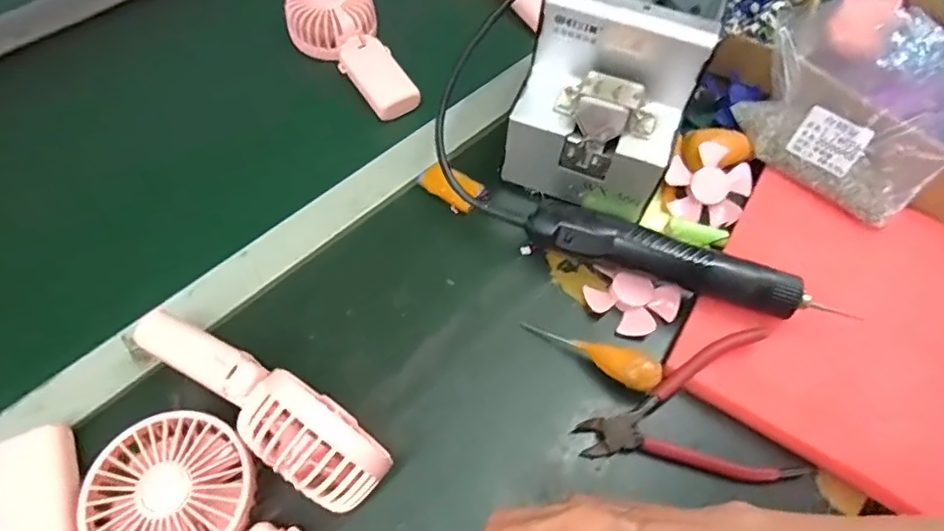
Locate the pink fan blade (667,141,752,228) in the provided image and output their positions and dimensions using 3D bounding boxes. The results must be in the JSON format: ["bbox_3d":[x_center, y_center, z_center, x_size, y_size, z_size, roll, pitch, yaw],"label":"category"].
[{"bbox_3d":[0.205,-0.068,0.487,0.072,0.011,0.070,0,88,3],"label":"pink fan blade"}]

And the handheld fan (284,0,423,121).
[{"bbox_3d":[-0.117,-0.213,0.547,0.083,0.043,0.169,-24,64,-15],"label":"handheld fan"}]

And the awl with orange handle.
[{"bbox_3d":[0.087,0.062,0.411,0.101,0.017,0.021,21,60,32],"label":"awl with orange handle"}]

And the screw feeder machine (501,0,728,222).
[{"bbox_3d":[0.116,-0.157,0.468,0.124,0.155,0.173,19,61,9],"label":"screw feeder machine"}]

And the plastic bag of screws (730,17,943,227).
[{"bbox_3d":[0.309,-0.119,0.488,0.088,0.063,0.172,-37,68,-20],"label":"plastic bag of screws"}]

